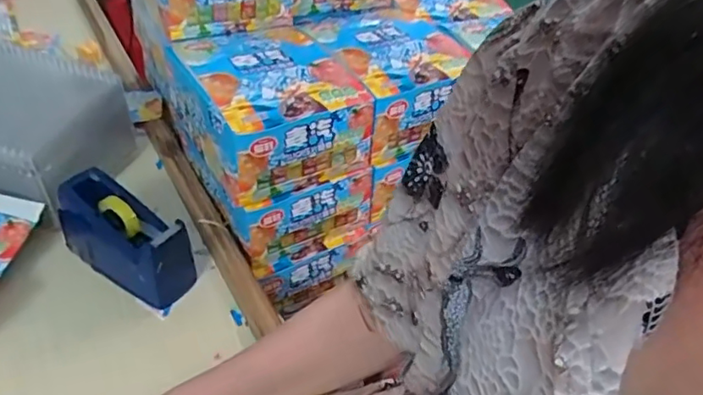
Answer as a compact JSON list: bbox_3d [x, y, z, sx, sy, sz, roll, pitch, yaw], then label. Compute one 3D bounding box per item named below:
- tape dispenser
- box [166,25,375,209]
[{"bbox_3d":[-0.223,0.032,0.533,0.146,0.083,0.048,24,44,19],"label":"tape dispenser"},{"bbox_3d":[-0.093,-0.101,0.608,0.155,0.095,0.187,-19,47,-27],"label":"box"}]

